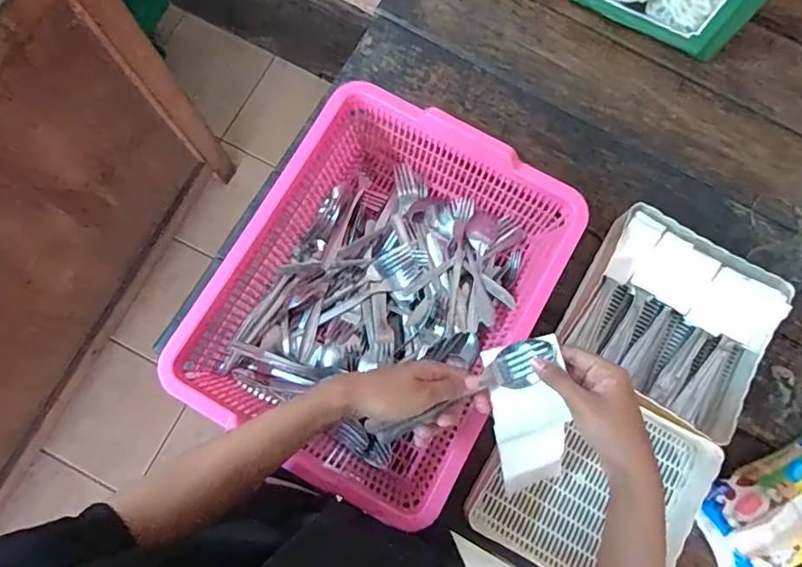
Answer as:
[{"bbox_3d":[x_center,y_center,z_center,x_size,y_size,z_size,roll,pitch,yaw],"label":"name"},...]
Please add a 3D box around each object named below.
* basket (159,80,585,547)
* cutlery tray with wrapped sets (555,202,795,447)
[{"bbox_3d":[-0.021,0.015,0.600,0.307,0.126,0.387,29,79,5],"label":"basket"},{"bbox_3d":[0.323,0.044,0.630,0.217,0.056,0.196,31,79,5],"label":"cutlery tray with wrapped sets"}]

